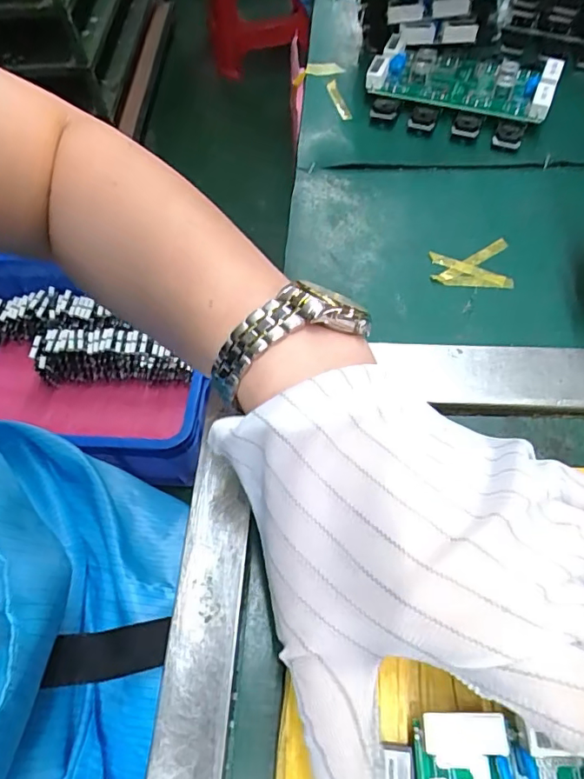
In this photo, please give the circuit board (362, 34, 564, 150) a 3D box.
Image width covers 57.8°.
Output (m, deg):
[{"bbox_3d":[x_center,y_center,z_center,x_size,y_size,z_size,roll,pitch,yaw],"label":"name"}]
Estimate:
[{"bbox_3d":[0.103,-0.186,0.326,0.108,0.021,0.071,19,63,13],"label":"circuit board"}]

